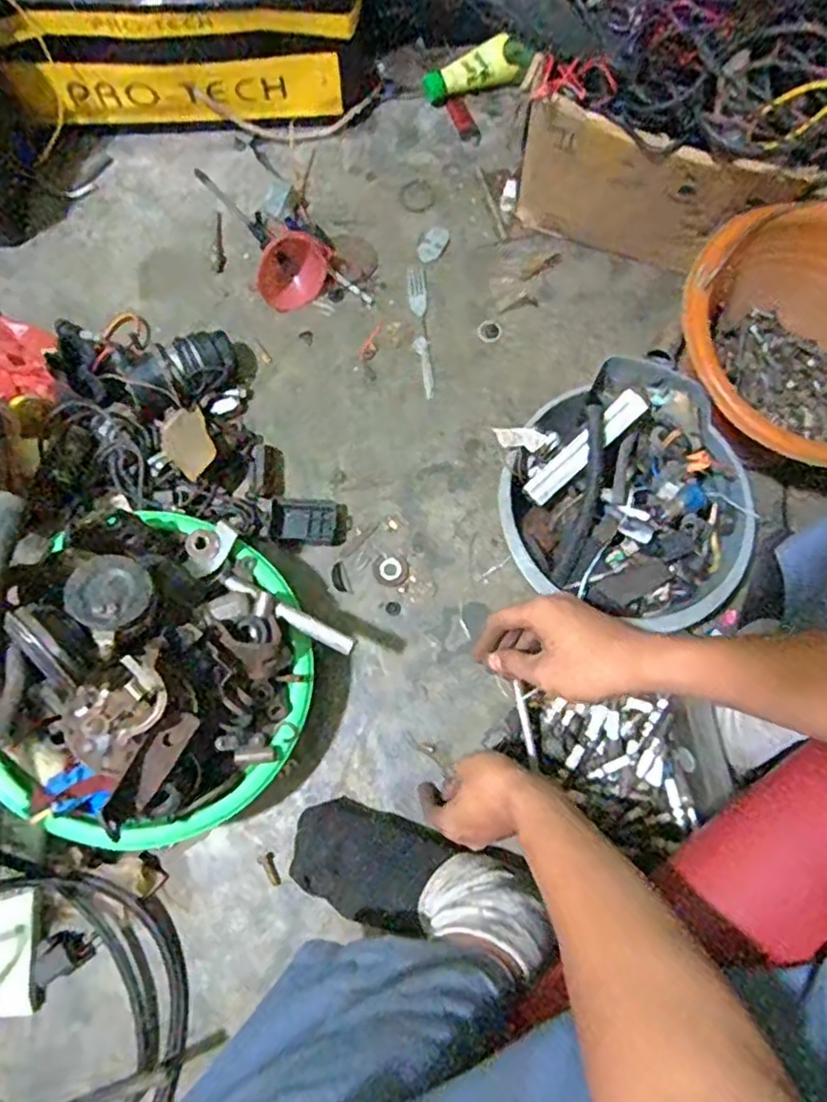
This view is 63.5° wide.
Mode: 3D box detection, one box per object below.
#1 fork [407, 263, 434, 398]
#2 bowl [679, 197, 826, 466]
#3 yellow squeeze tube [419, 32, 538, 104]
[{"bbox_3d":[0.008,-0.255,0.769,0.021,0.009,0.166,-4,76,-2],"label":"fork"},{"bbox_3d":[0.380,-0.185,0.651,0.247,0.120,0.243,0,76,-1],"label":"bowl"},{"bbox_3d":[0.066,-0.589,0.823,0.111,0.028,0.045,-11,113,14],"label":"yellow squeeze tube"}]

